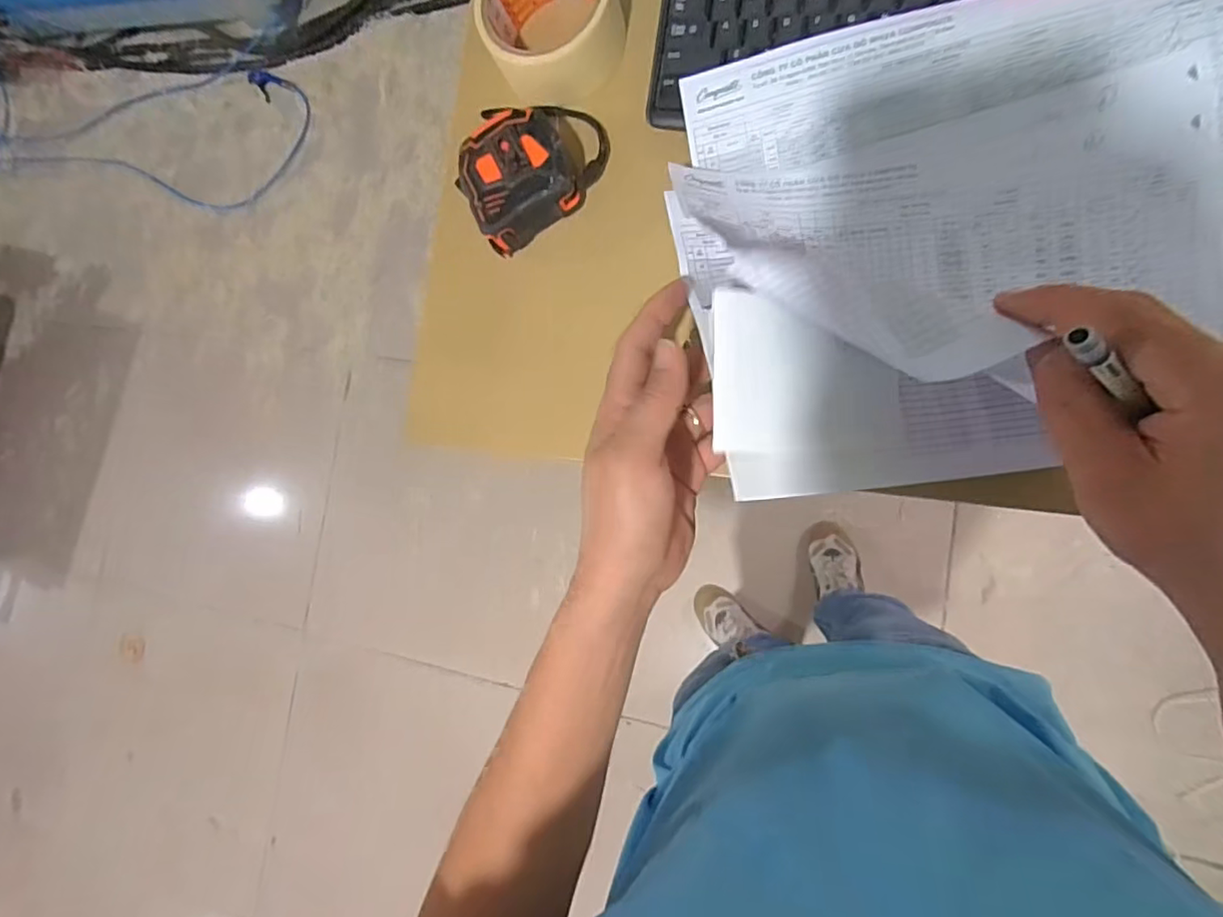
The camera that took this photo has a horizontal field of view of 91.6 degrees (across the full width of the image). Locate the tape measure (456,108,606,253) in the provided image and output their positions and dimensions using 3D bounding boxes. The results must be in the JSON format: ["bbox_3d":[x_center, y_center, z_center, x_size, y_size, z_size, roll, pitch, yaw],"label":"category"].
[{"bbox_3d":[-0.053,-0.199,0.404,0.101,0.034,0.078,-30,78,10],"label":"tape measure"}]

